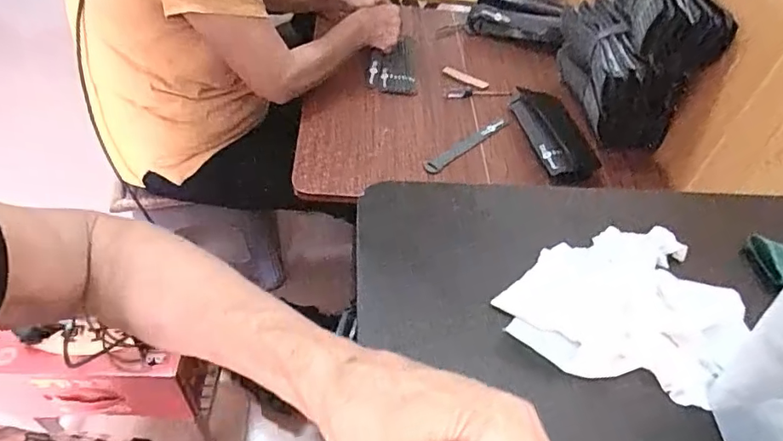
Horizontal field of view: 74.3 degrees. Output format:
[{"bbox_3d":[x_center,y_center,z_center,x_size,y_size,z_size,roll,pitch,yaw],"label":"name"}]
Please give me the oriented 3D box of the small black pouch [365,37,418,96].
[{"bbox_3d":[-0.001,-0.269,0.906,0.086,0.040,0.110,1,48,-6],"label":"small black pouch"}]

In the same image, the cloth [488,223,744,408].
[{"bbox_3d":[0.168,0.057,0.364,0.136,0.026,0.146,34,53,22],"label":"cloth"}]

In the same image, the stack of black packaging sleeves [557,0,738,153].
[{"bbox_3d":[0.364,-0.262,0.789,0.139,0.242,0.205,2,48,-5],"label":"stack of black packaging sleeves"}]

